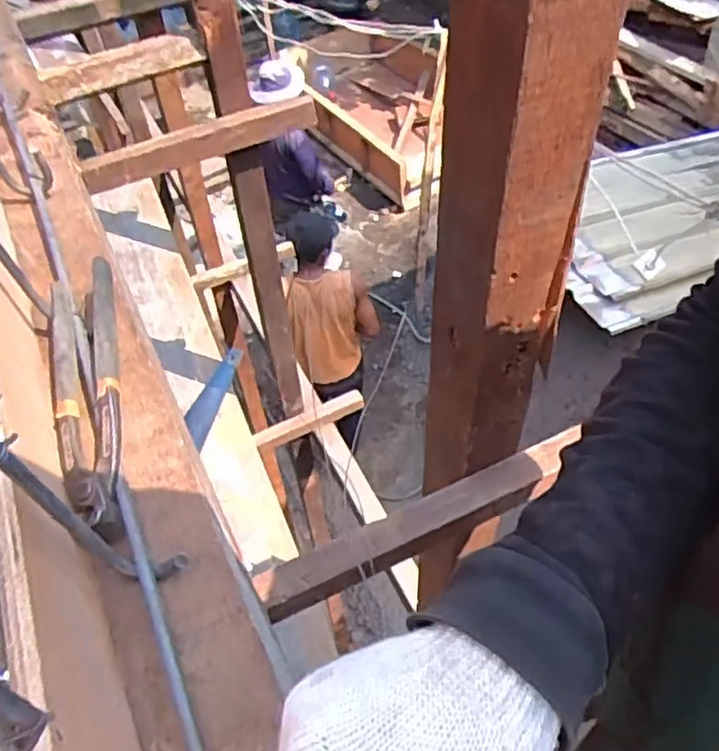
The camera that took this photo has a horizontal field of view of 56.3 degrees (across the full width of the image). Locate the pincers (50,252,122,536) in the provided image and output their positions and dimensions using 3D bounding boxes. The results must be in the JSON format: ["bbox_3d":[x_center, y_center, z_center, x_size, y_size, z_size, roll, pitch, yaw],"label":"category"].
[{"bbox_3d":[-0.187,0.006,0.464,0.049,0.033,0.226,-15,50,-7],"label":"pincers"}]

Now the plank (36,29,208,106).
[{"bbox_3d":[-0.316,-0.418,0.904,0.215,0.040,0.045,-24,52,-14],"label":"plank"}]

